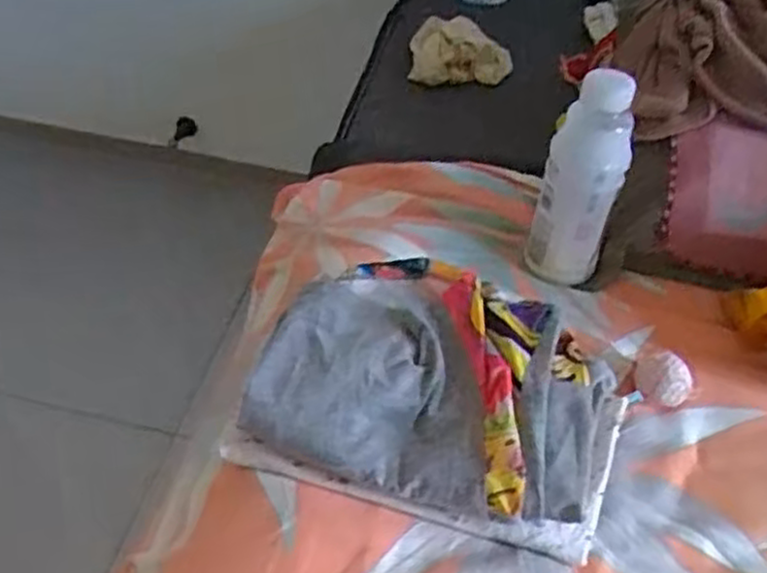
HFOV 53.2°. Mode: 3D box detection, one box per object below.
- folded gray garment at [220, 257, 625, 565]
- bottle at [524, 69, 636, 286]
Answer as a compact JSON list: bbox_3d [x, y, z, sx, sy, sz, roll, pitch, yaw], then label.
[{"bbox_3d":[0.038,0.080,0.558,0.259,0.075,0.178,19,50,13],"label":"folded gray garment"},{"bbox_3d":[0.168,-0.087,0.651,0.065,0.178,0.057,17,50,12],"label":"bottle"}]

